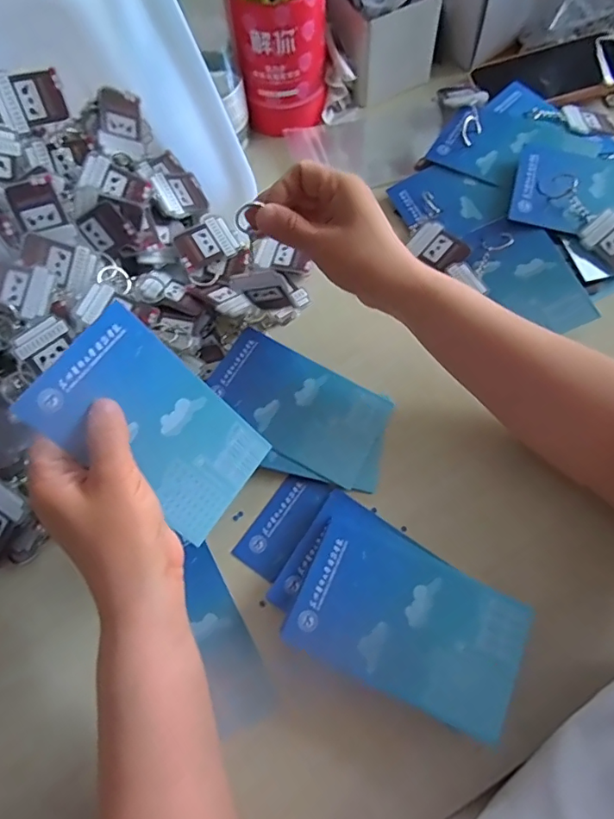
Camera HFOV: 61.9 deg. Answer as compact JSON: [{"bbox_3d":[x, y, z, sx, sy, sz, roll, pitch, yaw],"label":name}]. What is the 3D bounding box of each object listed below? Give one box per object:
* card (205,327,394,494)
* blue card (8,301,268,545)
[{"bbox_3d":[-0.005,-0.002,0.395,0.143,0.014,0.079,26,72,12],"label":"card"},{"bbox_3d":[-0.086,0.012,0.303,0.131,0.004,0.078,46,69,-28],"label":"blue card"}]

